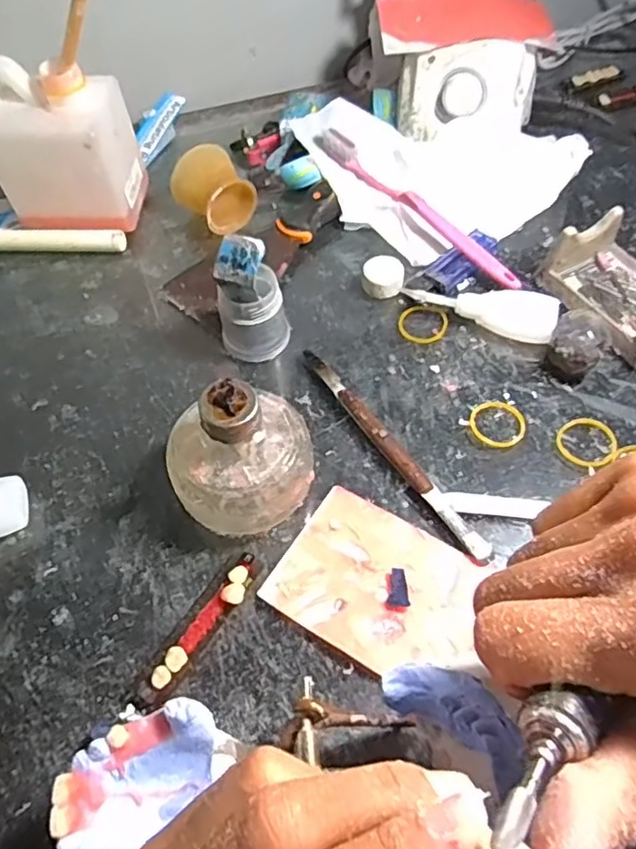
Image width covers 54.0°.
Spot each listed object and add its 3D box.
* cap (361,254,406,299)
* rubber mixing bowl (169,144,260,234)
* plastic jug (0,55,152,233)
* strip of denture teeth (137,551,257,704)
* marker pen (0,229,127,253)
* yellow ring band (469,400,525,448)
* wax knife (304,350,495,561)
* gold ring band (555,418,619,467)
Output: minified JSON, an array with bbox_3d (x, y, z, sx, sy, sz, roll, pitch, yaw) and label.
[{"bbox_3d":[0.046,-0.103,0.439,0.029,0.017,0.028,-1,55,2],"label":"cap"},{"bbox_3d":[-0.080,-0.177,0.477,0.045,0.043,0.057,-39,62,-22],"label":"rubber mixing bowl"},{"bbox_3d":[-0.185,-0.200,0.457,0.089,0.118,0.063,1,55,3],"label":"plastic jug"},{"bbox_3d":[-0.057,0.099,0.309,0.017,0.012,0.082,28,61,20],"label":"strip of denture teeth"},{"bbox_3d":[-0.219,-0.140,0.478,0.145,0.017,0.016,0,55,3],"label":"marker pen"},{"bbox_3d":[0.108,-0.001,0.373,0.032,0.004,0.033,-1,55,2],"label":"yellow ring band"},{"bbox_3d":[0.041,0.012,0.365,0.013,0.010,0.169,-30,59,-17],"label":"wax knife"},{"bbox_3d":[0.156,0.011,0.362,0.033,0.004,0.032,13,57,11],"label":"gold ring band"}]

